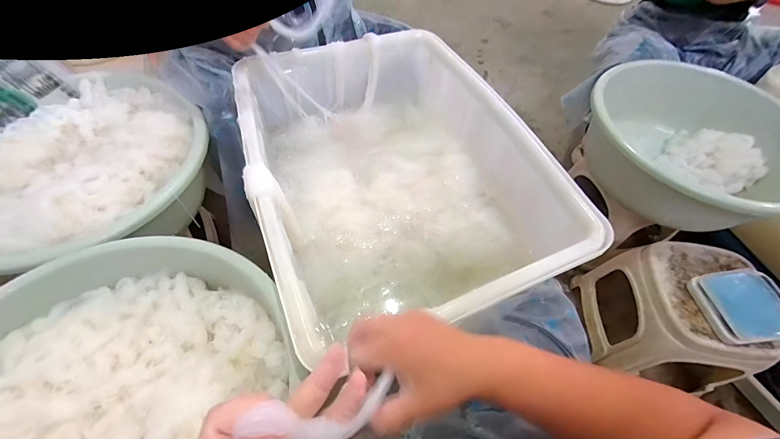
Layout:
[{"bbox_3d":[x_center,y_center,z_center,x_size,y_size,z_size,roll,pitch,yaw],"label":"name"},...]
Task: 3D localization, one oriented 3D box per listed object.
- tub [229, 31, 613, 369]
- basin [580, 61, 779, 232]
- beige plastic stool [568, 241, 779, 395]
[{"bbox_3d":[-0.002,-0.099,0.675,0.499,0.183,0.641,-16,58,-14],"label":"tub"},{"bbox_3d":[0.718,-0.154,0.833,0.498,0.229,0.498,2,56,-2],"label":"basin"},{"bbox_3d":[0.633,0.213,0.771,0.254,0.219,0.252,3,55,-1],"label":"beige plastic stool"}]

